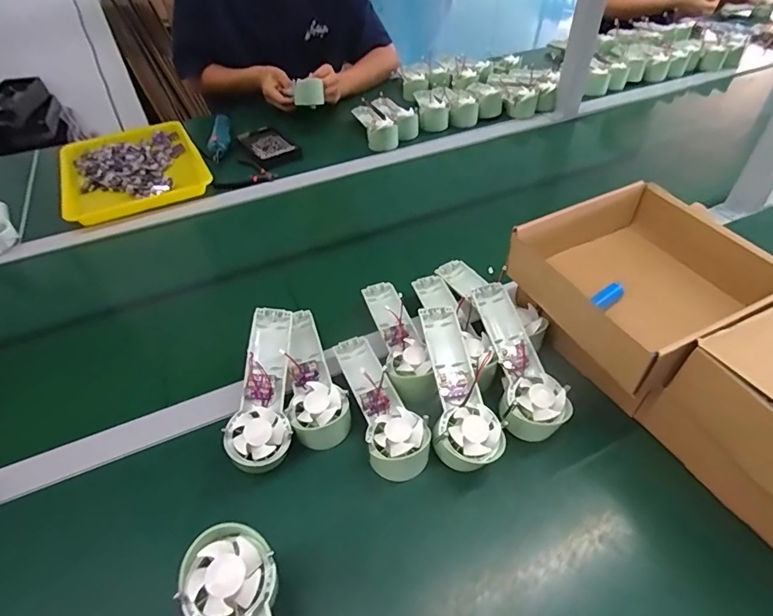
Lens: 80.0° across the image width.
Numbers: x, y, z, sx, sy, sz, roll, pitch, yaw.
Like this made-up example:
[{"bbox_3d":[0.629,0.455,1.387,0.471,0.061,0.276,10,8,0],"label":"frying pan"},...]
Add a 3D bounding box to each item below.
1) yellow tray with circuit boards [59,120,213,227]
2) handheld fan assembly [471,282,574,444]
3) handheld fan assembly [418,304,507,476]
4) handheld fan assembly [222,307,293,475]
[{"bbox_3d":[-0.488,-0.275,0.887,0.244,0.054,0.300,-23,48,-19],"label":"yellow tray with circuit boards"},{"bbox_3d":[0.139,0.055,0.504,0.062,0.040,0.174,-11,61,-8],"label":"handheld fan assembly"},{"bbox_3d":[0.073,0.077,0.482,0.063,0.044,0.171,-8,59,-5],"label":"handheld fan assembly"},{"bbox_3d":[-0.126,0.082,0.489,0.060,0.053,0.173,-1,60,2],"label":"handheld fan assembly"}]

